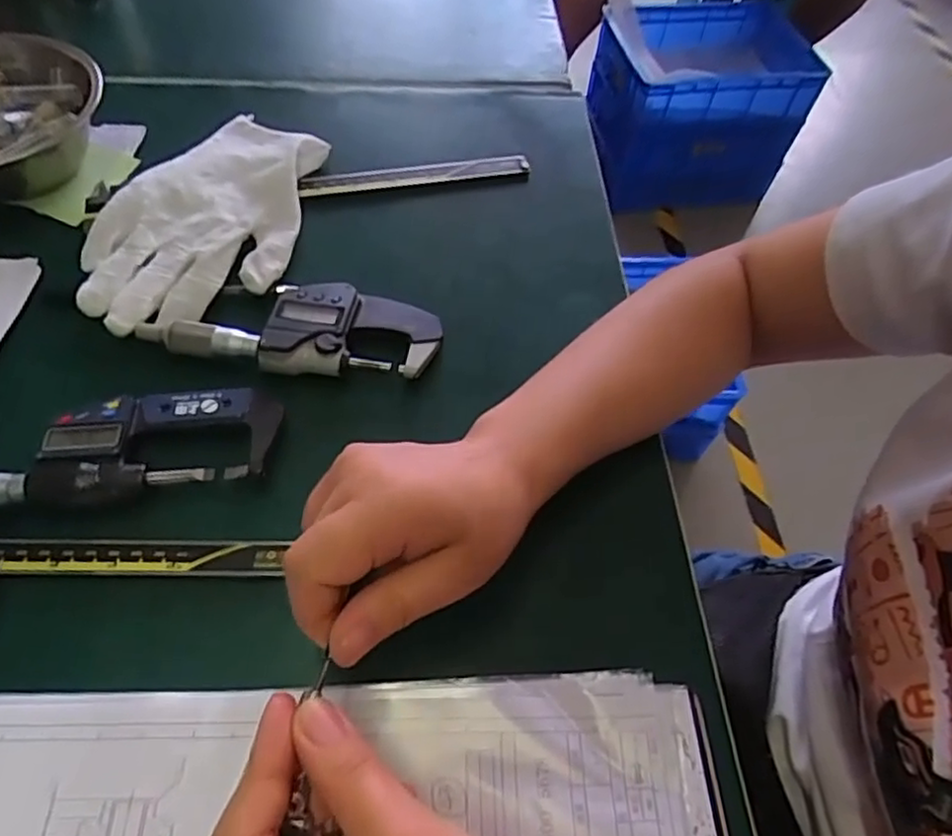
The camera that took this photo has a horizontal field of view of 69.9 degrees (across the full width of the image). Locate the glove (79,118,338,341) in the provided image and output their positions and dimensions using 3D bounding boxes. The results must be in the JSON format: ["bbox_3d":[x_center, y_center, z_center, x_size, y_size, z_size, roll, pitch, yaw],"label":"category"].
[{"bbox_3d":[-0.162,-0.124,0.418,0.110,0.020,0.183,16,57,5],"label":"glove"}]

